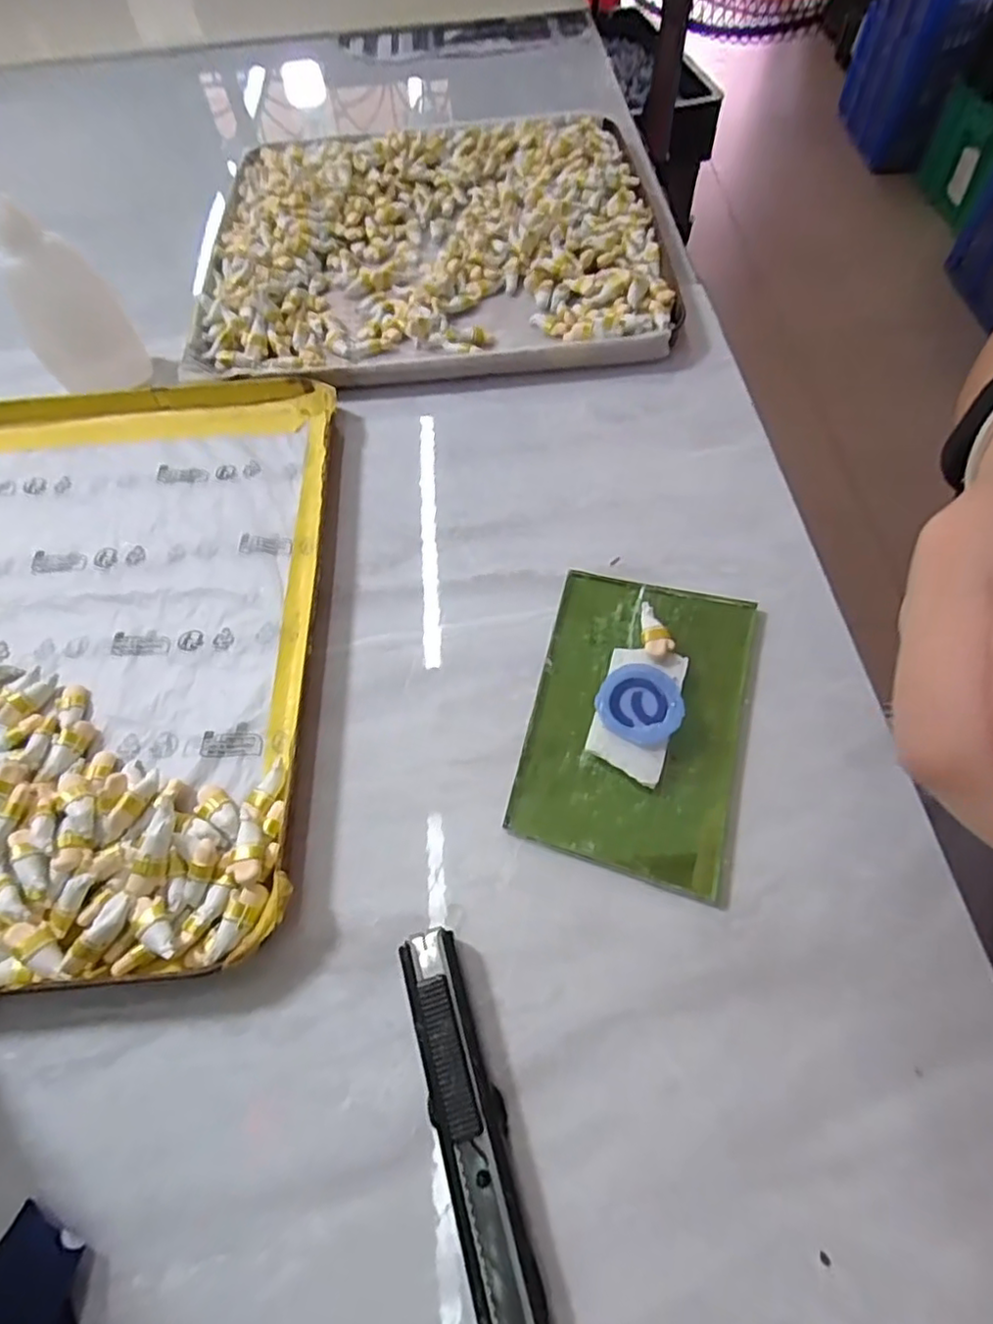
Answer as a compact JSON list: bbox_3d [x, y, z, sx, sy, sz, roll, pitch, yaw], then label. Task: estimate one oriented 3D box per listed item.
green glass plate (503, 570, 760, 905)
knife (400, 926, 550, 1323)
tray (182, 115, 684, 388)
[{"bbox_3d":[0.047,0.015,0.209,0.068,0.010,0.104,12,62,9],"label":"green glass plate"},{"bbox_3d":[0.000,0.132,0.146,0.016,0.011,0.133,-17,61,-7],"label":"knife"},{"bbox_3d":[-0.036,-0.233,0.348,0.236,0.019,0.224,-5,60,0],"label":"tray"}]

